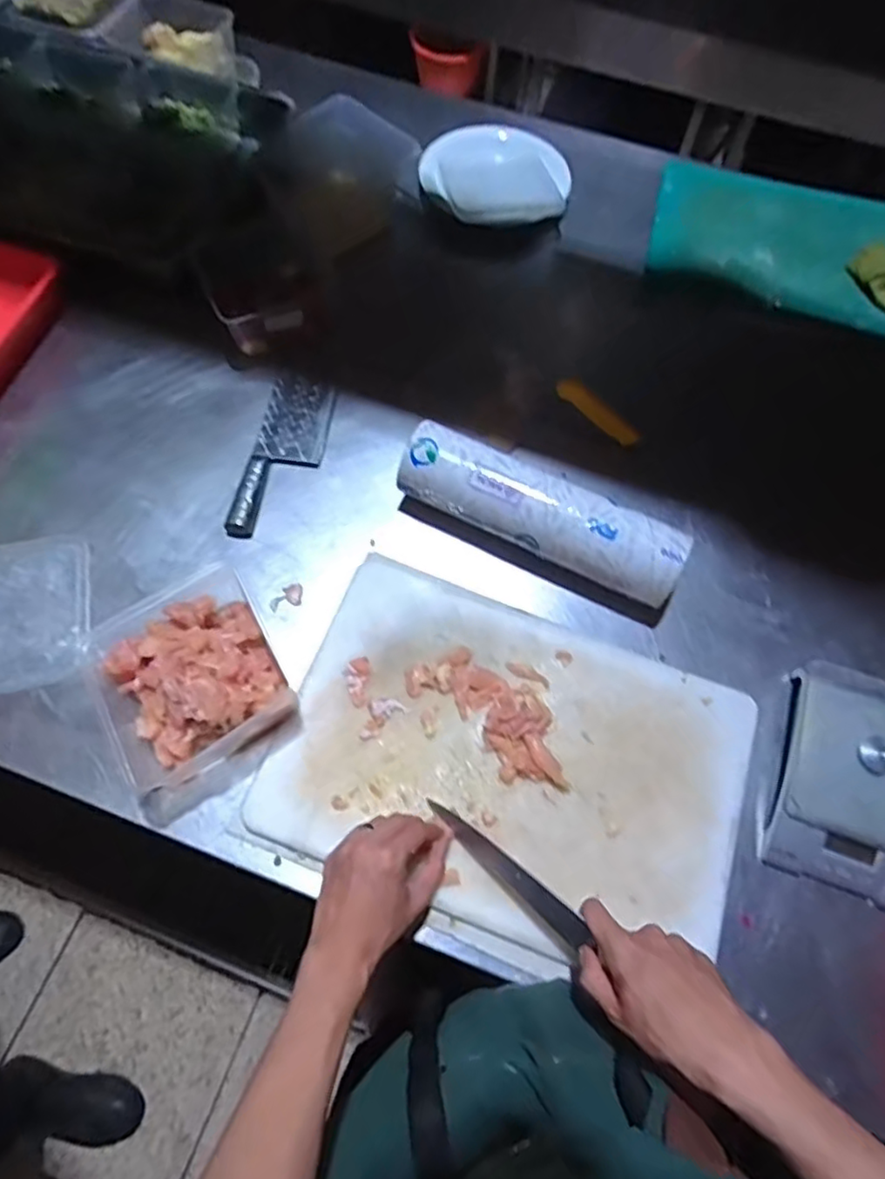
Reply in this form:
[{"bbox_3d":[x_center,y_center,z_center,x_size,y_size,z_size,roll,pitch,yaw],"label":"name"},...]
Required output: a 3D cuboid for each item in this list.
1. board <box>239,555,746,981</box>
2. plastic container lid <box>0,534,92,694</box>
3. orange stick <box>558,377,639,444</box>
[{"bbox_3d":[0.065,0.167,0.621,0.435,0.020,0.329,21,67,7],"label":"board"},{"bbox_3d":[-0.467,0.027,0.675,0.172,0.007,0.172,-11,67,-7],"label":"plastic container lid"},{"bbox_3d":[0.185,-0.210,0.752,0.114,0.025,0.023,35,68,-11],"label":"orange stick"}]

